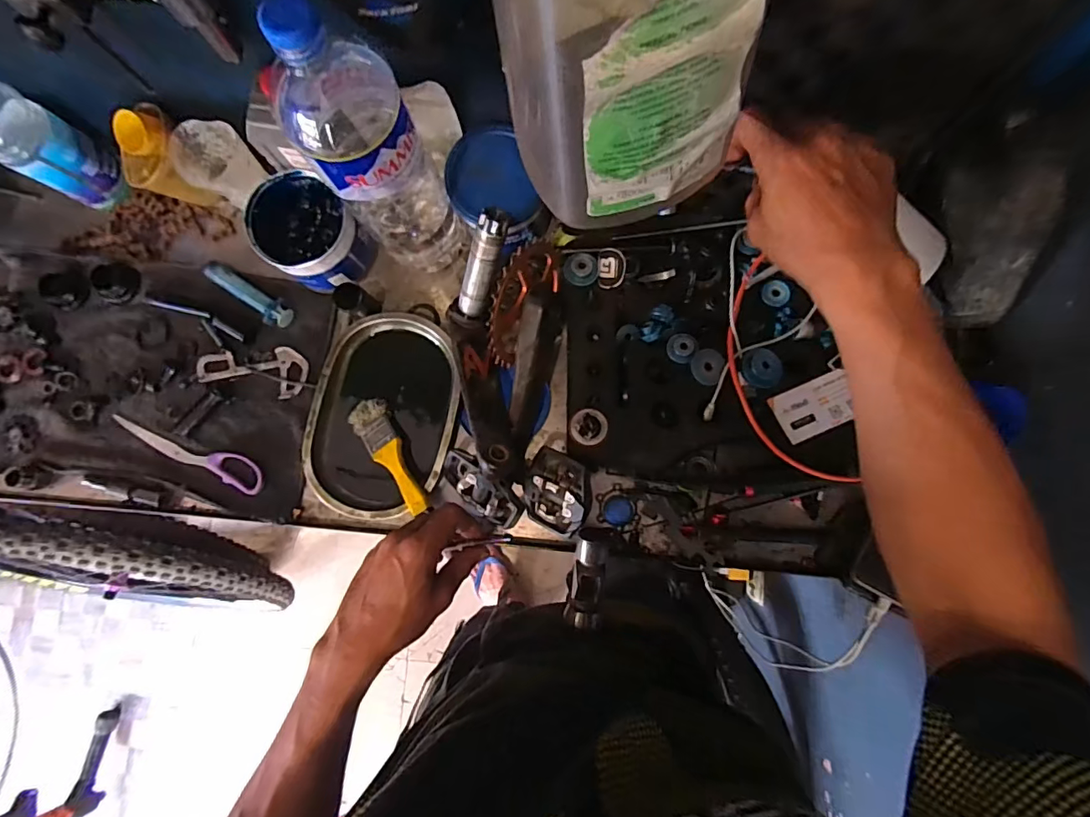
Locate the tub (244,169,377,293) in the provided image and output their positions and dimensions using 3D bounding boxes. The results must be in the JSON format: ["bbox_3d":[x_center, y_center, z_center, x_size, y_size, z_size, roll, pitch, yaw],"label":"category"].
[{"bbox_3d":[-0.252,-0.182,0.550,0.106,0.080,0.092,39,87,6],"label":"tub"}]

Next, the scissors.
[{"bbox_3d":[-0.401,0.045,0.564,0.193,0.009,0.031,23,85,5],"label":"scissors"}]

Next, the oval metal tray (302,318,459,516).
[{"bbox_3d":[-0.178,0.010,0.567,0.159,0.051,0.231,10,84,4],"label":"oval metal tray"}]

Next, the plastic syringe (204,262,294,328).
[{"bbox_3d":[-0.342,-0.133,0.583,0.116,0.020,0.027,37,86,6],"label":"plastic syringe"}]

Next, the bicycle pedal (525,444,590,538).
[{"bbox_3d":[0.012,0.089,0.516,0.070,0.023,0.087,22,116,22],"label":"bicycle pedal"}]

